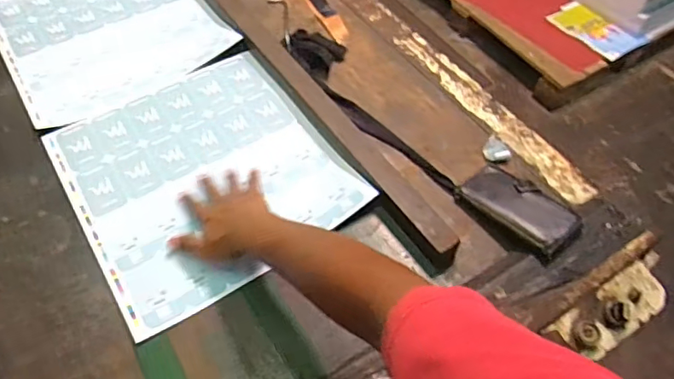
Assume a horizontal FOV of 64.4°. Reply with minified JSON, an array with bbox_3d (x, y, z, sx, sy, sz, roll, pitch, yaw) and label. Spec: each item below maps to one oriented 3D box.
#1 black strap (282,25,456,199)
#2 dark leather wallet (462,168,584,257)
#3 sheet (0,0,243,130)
[{"bbox_3d":[0.035,-0.146,0.857,0.086,0.029,0.433,-25,59,-17],"label":"black strap"},{"bbox_3d":[0.252,0.022,0.732,0.085,0.030,0.153,-34,62,-22],"label":"dark leather wallet"},{"bbox_3d":[-0.419,-0.297,0.969,0.347,0.013,0.378,-30,61,-20],"label":"sheet"}]

